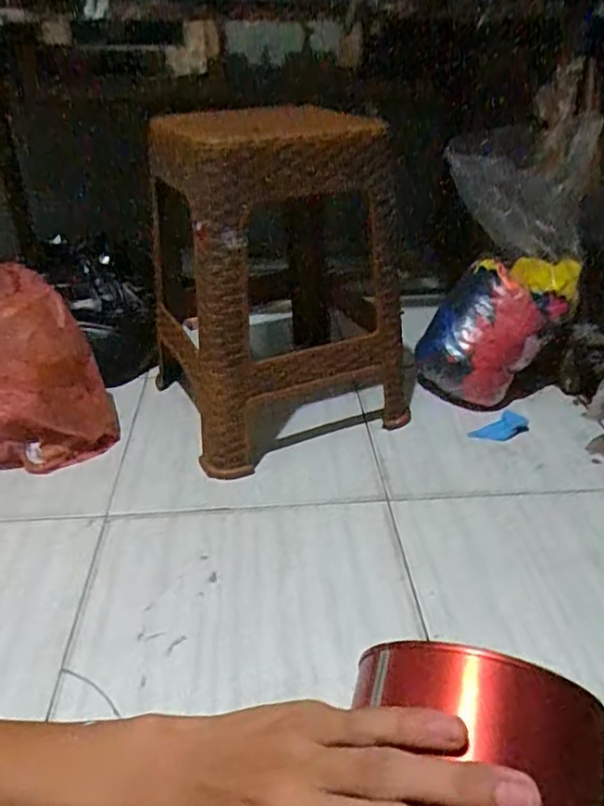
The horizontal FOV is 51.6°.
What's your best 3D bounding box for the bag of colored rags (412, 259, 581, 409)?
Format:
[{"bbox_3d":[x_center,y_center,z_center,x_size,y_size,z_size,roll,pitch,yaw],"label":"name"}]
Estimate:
[{"bbox_3d":[0.330,-0.116,1.083,0.238,0.237,0.137,10,33,16],"label":"bag of colored rags"}]

